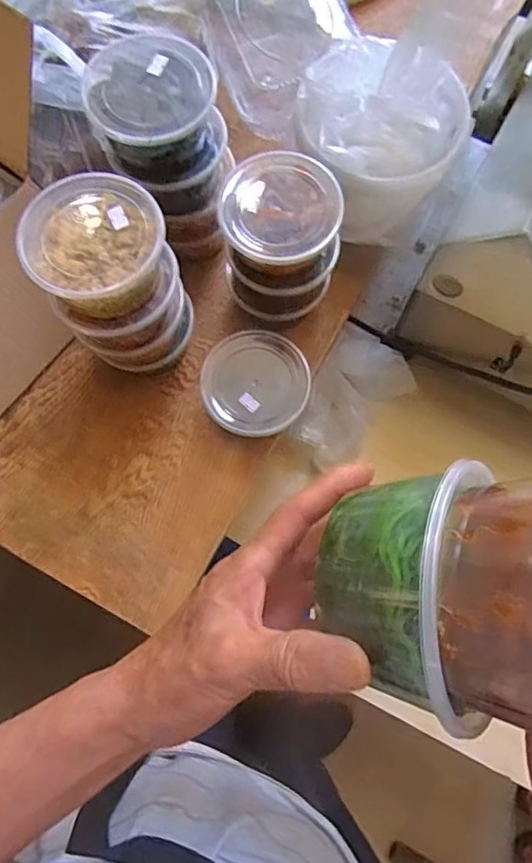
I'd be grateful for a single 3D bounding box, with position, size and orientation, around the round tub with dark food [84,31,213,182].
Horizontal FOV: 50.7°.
[{"bbox_3d":[-0.100,-0.291,0.508,0.107,0.063,0.102,0,75,1],"label":"round tub with dark food"}]

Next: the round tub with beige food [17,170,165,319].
[{"bbox_3d":[-0.140,-0.152,0.464,0.106,0.050,0.107,0,75,1],"label":"round tub with beige food"}]

